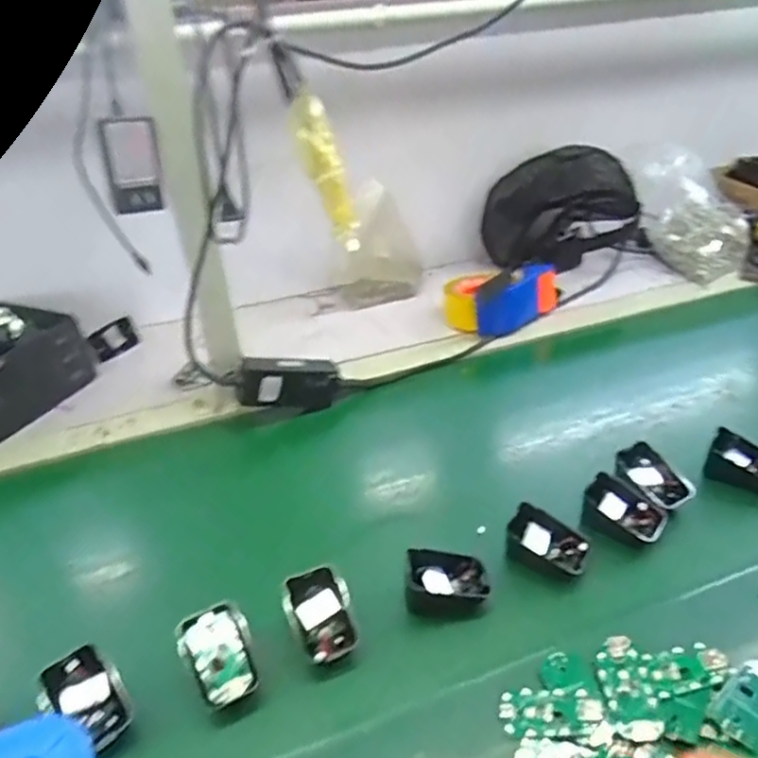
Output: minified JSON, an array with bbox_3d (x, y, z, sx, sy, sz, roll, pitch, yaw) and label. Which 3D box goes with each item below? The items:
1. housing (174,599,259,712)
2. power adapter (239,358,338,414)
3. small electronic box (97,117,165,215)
[{"bbox_3d":[-0.116,0.198,0.458,0.048,0.023,0.070,-19,38,-23],"label":"housing"},{"bbox_3d":[-0.105,0.006,0.726,0.115,0.057,0.028,5,24,-33],"label":"power adapter"},{"bbox_3d":[-0.228,-0.199,0.586,0.049,0.078,0.035,-13,36,-15],"label":"small electronic box"}]

